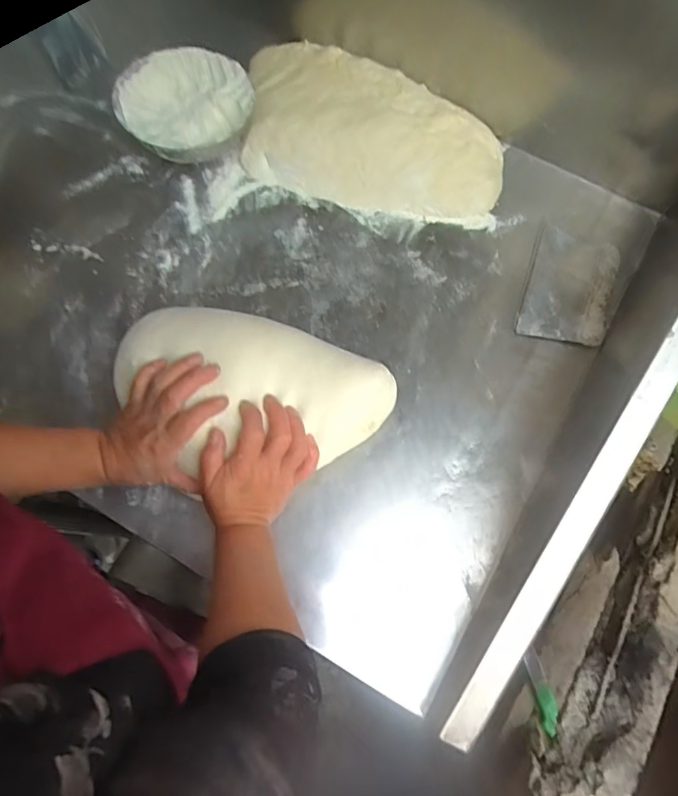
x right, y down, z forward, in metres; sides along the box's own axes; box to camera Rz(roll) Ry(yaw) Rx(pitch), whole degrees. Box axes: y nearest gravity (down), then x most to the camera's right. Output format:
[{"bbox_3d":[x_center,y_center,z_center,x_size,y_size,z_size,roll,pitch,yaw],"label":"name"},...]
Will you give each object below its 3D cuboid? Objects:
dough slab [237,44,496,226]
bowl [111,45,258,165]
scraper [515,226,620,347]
[{"bbox_3d":[0.036,-0.374,0.712,0.409,0.048,0.216,23,73,6],"label":"dough slab"},{"bbox_3d":[-0.220,-0.410,0.718,0.186,0.076,0.170,0,72,-1],"label":"bowl"},{"bbox_3d":[0.303,-0.145,0.659,0.104,0.012,0.160,18,75,10],"label":"scraper"}]

